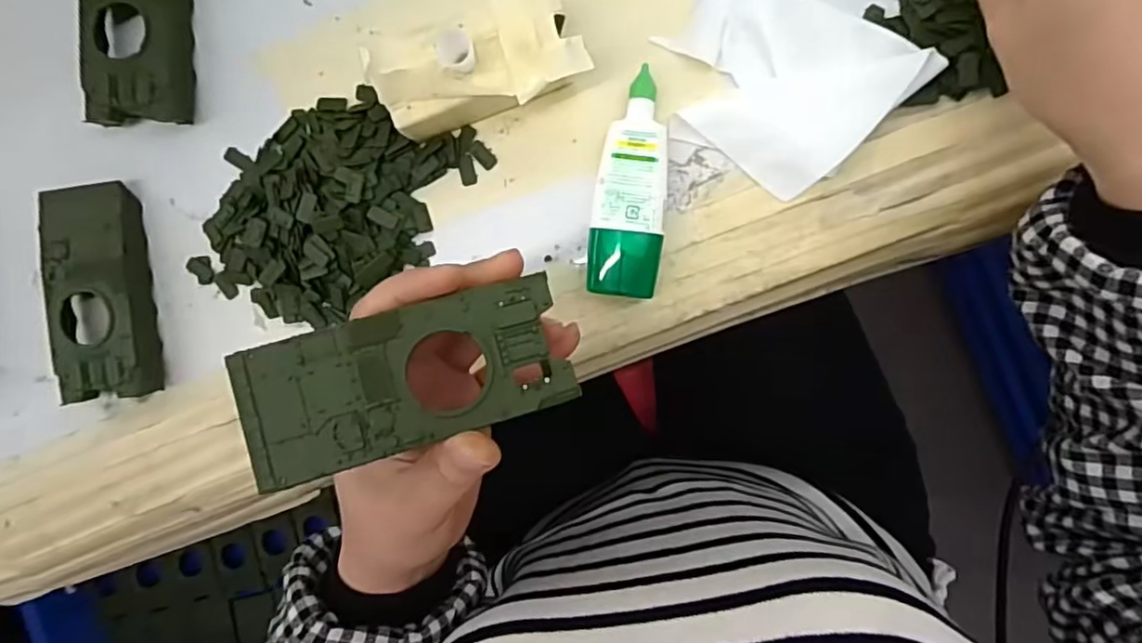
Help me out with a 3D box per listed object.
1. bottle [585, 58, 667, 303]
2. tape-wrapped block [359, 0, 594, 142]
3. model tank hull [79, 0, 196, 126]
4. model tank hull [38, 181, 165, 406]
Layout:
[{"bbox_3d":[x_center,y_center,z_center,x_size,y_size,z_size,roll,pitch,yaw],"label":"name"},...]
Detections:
[{"bbox_3d":[0.027,-0.060,0.278,0.031,0.024,0.095,7,96,6],"label":"bottle"},{"bbox_3d":[-0.038,-0.109,0.271,0.085,0.044,0.045,-23,92,8],"label":"tape-wrapped block"},{"bbox_3d":[-0.207,-0.146,0.296,0.046,0.022,0.100,2,96,6],"label":"model tank hull"},{"bbox_3d":[-0.236,-0.014,0.310,0.046,0.021,0.103,-5,95,7],"label":"model tank hull"}]

